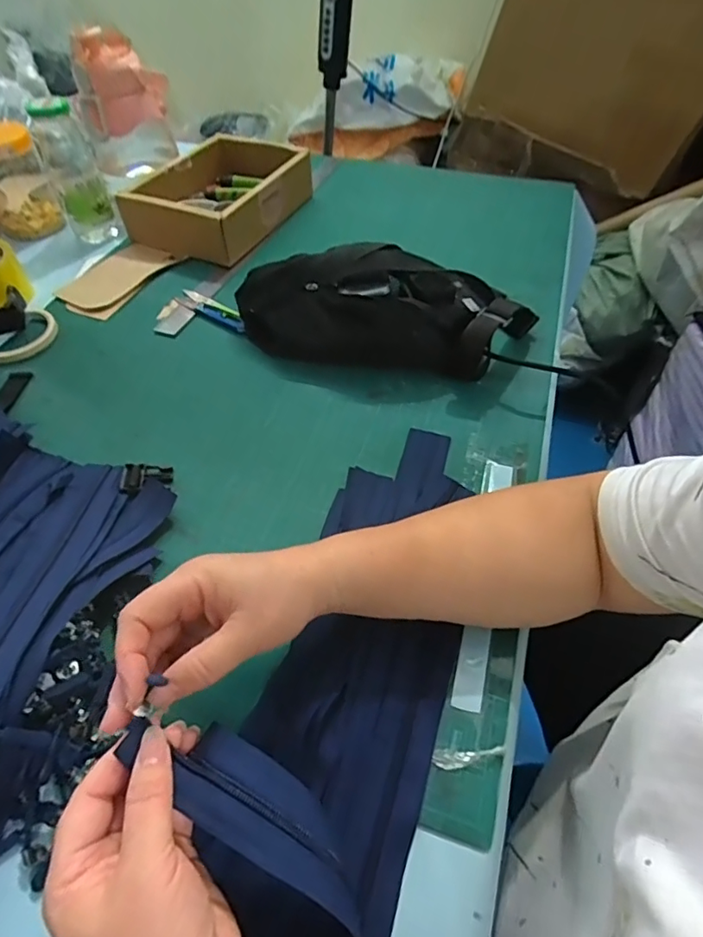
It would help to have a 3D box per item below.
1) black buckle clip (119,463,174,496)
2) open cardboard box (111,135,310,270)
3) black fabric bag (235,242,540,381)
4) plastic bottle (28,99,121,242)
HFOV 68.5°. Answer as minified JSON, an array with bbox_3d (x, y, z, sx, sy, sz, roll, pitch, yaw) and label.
[{"bbox_3d":[-0.182,0.009,0.458,0.042,0.007,0.034,-4,51,-3],"label":"black buckle clip"},{"bbox_3d":[-0.188,-0.399,0.747,0.183,0.071,0.241,19,53,15],"label":"open cardboard box"},{"bbox_3d":[0.035,-0.178,0.562,0.309,0.076,0.141,11,51,9],"label":"black fabric bag"},{"bbox_3d":[-0.368,-0.393,0.687,0.061,0.163,0.074,-20,53,-15],"label":"plastic bottle"}]

